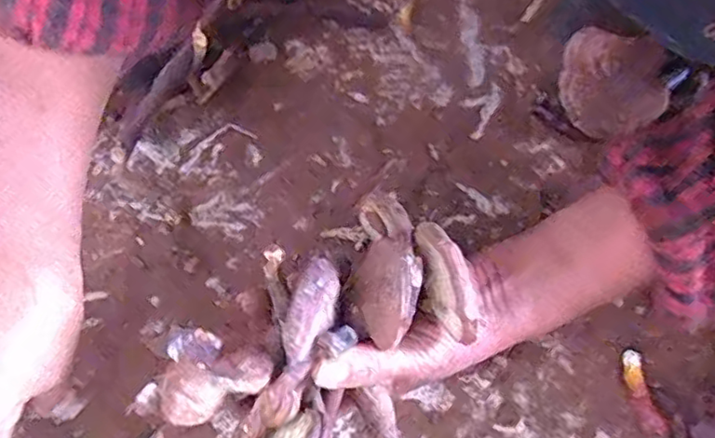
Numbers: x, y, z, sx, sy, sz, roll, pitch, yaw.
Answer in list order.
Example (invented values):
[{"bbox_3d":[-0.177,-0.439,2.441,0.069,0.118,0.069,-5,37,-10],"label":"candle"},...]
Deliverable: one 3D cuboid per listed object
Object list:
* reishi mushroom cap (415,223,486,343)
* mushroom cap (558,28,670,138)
[{"bbox_3d":[0.042,0.027,0.291,0.013,0.031,0.055,-15,72,-5],"label":"reishi mushroom cap"},{"bbox_3d":[0.172,-0.094,0.422,0.068,0.066,0.035,22,37,13],"label":"mushroom cap"}]

